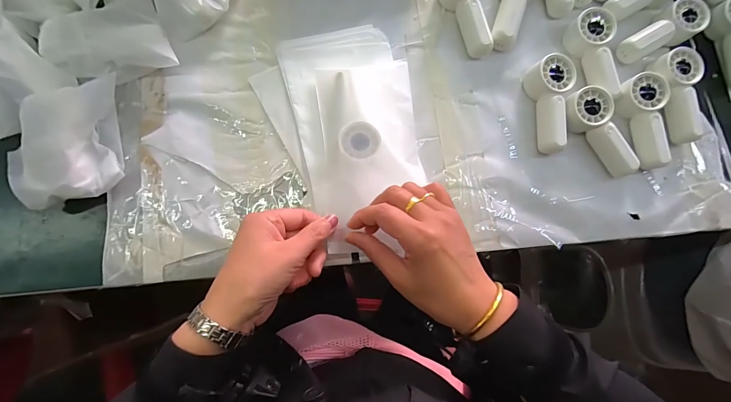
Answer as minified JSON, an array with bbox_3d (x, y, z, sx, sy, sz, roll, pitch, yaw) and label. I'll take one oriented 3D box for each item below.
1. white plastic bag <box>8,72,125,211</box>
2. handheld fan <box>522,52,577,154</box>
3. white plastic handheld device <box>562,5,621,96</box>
[{"bbox_3d":[-0.298,-0.059,0.342,0.082,0.037,0.126,-6,83,-5],"label":"white plastic bag"},{"bbox_3d":[0.220,-0.112,0.394,0.044,0.030,0.108,-7,83,-6],"label":"handheld fan"},{"bbox_3d":[0.282,-0.177,0.409,0.040,0.035,0.103,-15,84,-7],"label":"white plastic handheld device"}]

